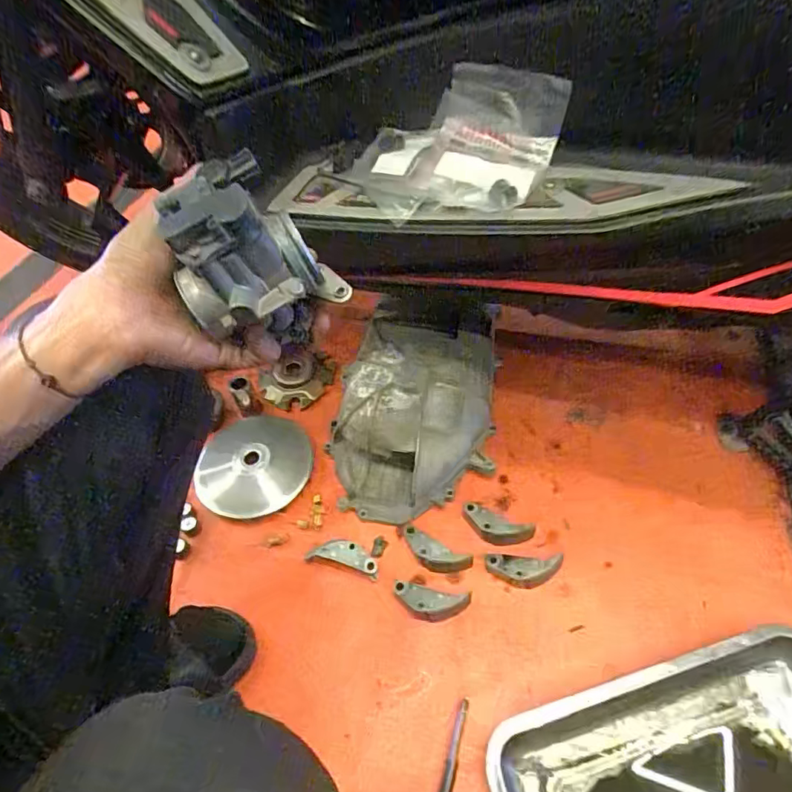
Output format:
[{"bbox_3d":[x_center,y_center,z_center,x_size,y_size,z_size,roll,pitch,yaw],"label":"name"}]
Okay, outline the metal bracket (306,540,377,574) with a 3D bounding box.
[{"bbox_3d":[-0.063,0.188,0.615,0.086,0.019,0.029,10,53,13],"label":"metal bracket"}]

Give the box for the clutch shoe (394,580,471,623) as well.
[{"bbox_3d":[0.038,0.231,0.573,0.082,0.014,0.034,6,52,10],"label":"clutch shoe"}]

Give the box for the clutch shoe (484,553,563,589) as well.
[{"bbox_3d":[0.145,0.194,0.579,0.085,0.013,0.035,0,52,5],"label":"clutch shoe"}]

